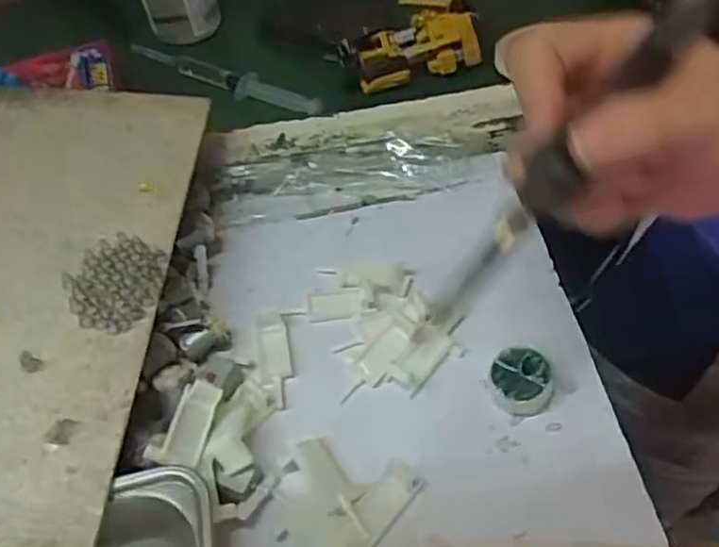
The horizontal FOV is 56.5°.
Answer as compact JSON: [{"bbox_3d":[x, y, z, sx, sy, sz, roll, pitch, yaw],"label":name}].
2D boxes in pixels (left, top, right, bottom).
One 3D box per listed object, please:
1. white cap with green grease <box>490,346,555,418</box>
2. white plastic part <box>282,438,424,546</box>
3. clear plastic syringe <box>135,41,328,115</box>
[{"bbox_3d":[0.083,0.056,0.347,0.030,0.018,0.031,-3,51,4],"label":"white cap with green grease"},{"bbox_3d":[-0.005,0.110,0.316,0.057,0.013,0.051,10,53,14],"label":"white plastic part"},{"bbox_3d":[-0.110,-0.156,0.529,0.191,0.015,0.018,25,58,23],"label":"clear plastic syringe"}]

